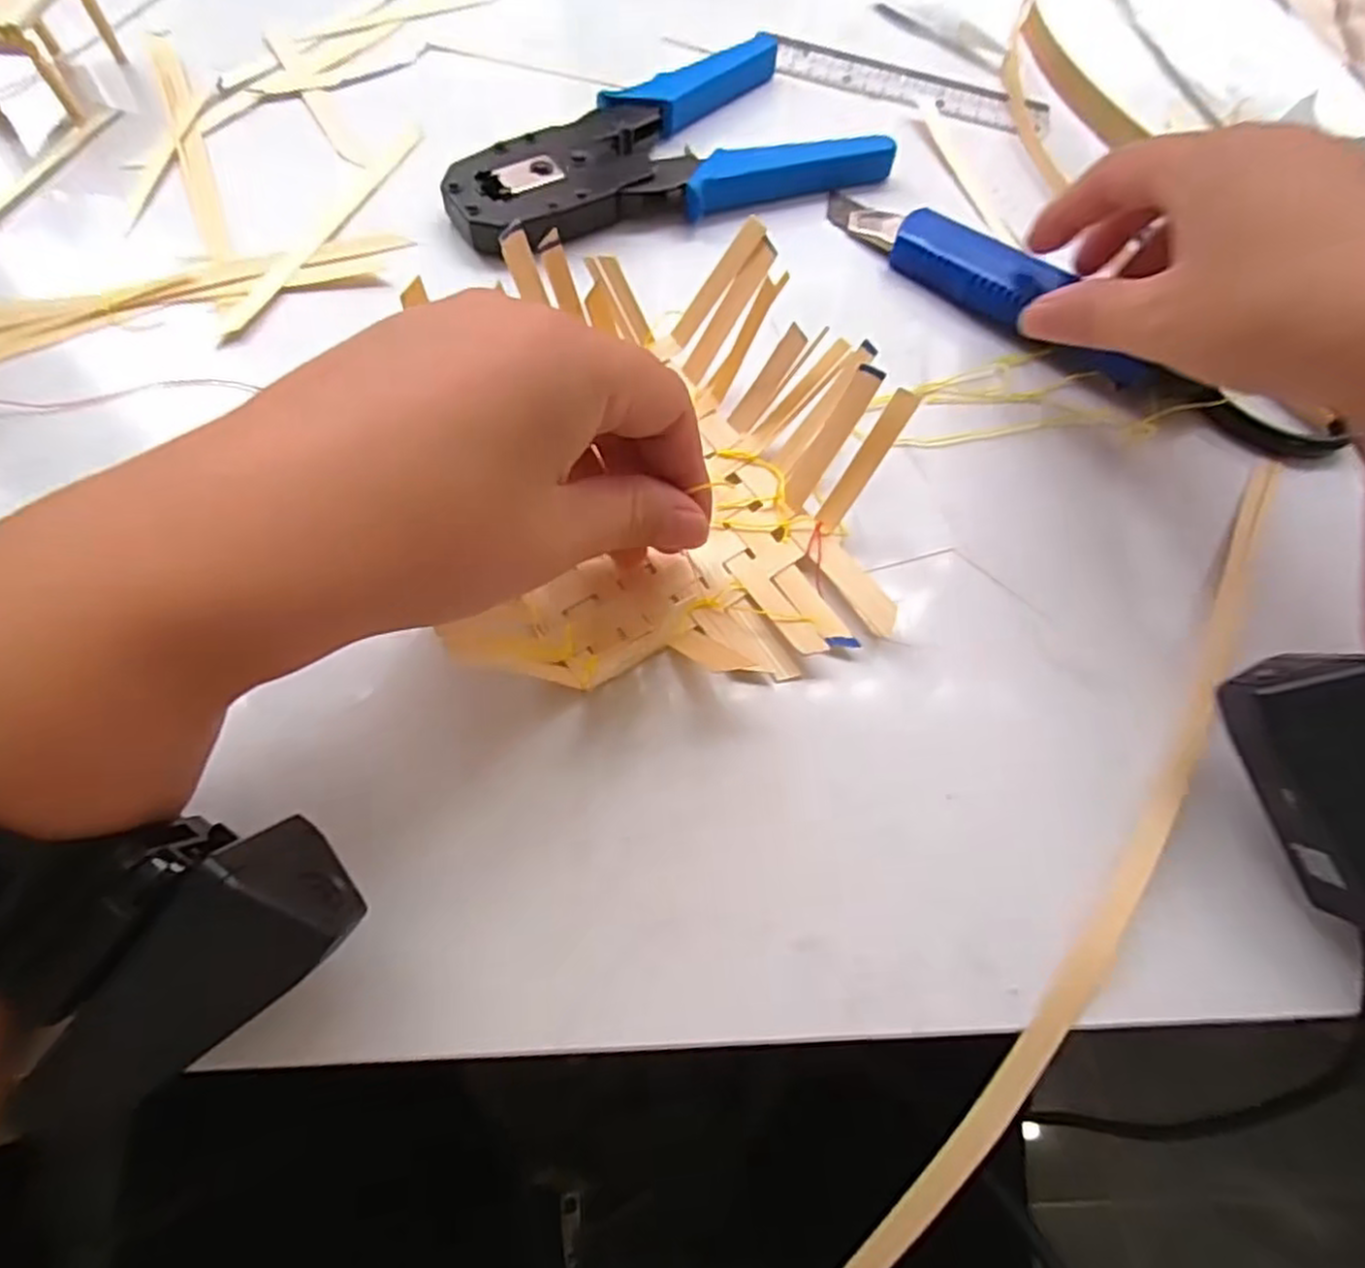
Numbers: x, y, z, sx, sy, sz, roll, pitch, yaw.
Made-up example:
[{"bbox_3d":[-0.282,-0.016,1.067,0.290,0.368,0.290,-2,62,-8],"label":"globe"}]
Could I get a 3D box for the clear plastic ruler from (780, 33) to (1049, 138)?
[{"bbox_3d":[0.116,-0.279,0.381,0.142,0.004,0.035,18,64,5],"label":"clear plastic ruler"}]

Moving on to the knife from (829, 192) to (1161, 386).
[{"bbox_3d":[0.123,-0.149,0.309,0.153,0.015,0.033,40,69,17],"label":"knife"}]

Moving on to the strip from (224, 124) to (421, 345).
[{"bbox_3d":[-0.146,-0.170,0.309,0.011,0.006,0.143,20,65,6],"label":"strip"}]

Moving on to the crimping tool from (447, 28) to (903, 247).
[{"bbox_3d":[-0.014,-0.220,0.335,0.192,0.019,0.095,-23,68,-13],"label":"crimping tool"}]

